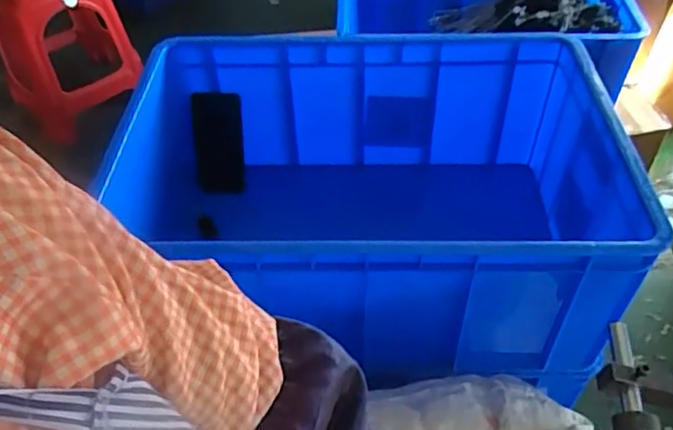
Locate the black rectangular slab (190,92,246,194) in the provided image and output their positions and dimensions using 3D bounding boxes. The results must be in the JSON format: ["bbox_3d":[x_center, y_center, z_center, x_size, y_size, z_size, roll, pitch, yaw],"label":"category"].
[{"bbox_3d":[-0.189,-0.113,0.972,0.081,0.173,0.010,6,32,5],"label":"black rectangular slab"}]

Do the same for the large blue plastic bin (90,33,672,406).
[{"bbox_3d":[0.017,-0.009,0.836,0.631,0.317,0.417,1,47,3],"label":"large blue plastic bin"}]

